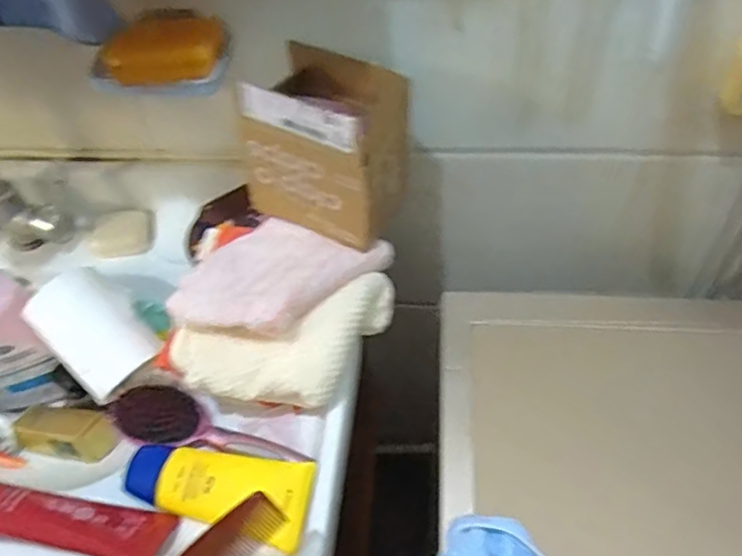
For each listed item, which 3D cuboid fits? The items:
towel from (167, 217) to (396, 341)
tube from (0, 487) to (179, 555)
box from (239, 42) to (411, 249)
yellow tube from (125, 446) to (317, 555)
[{"bbox_3d":[-0.091,-0.007,0.627,0.173,0.063,0.180,14,53,16],"label":"towel"},{"bbox_3d":[-0.277,0.212,0.555,0.194,0.041,0.052,8,52,11],"label":"tube"},{"bbox_3d":[-0.043,-0.134,0.664,0.159,0.170,0.109,26,57,23],"label":"box"},{"bbox_3d":[-0.142,0.190,0.568,0.182,0.036,0.070,11,52,13],"label":"yellow tube"}]

